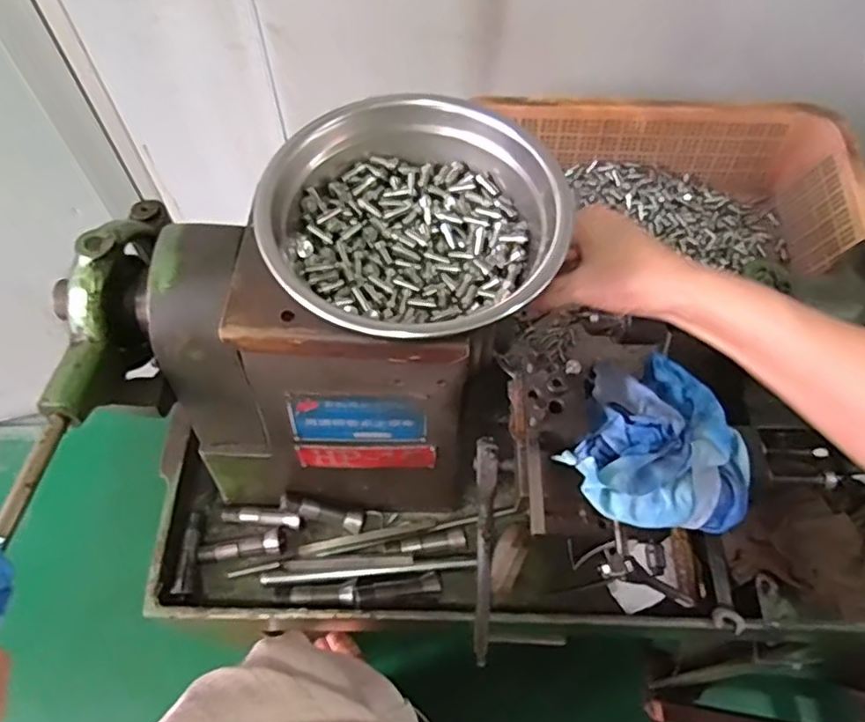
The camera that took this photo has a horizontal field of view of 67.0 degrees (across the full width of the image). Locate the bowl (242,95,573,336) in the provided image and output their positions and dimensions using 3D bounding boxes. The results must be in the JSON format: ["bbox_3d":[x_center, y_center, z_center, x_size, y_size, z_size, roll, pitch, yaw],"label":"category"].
[{"bbox_3d":[-0.014,-0.086,0.387,0.165,0.055,0.147,-14,62,-8],"label":"bowl"}]

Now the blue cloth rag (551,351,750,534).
[{"bbox_3d":[0.143,0.046,0.414,0.113,0.039,0.116,-8,61,-5],"label":"blue cloth rag"}]

